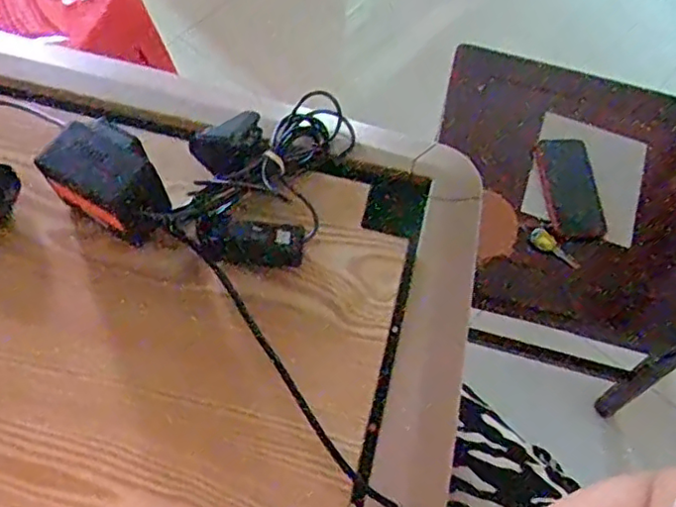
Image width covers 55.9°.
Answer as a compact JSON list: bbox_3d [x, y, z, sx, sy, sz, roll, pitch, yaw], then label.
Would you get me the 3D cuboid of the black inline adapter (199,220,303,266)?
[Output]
[{"bbox_3d":[-0.064,-0.007,0.487,0.074,0.018,0.030,1,64,-2],"label":"black inline adapter"}]

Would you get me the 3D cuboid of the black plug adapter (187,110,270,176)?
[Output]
[{"bbox_3d":[-0.080,-0.089,0.499,0.065,0.027,0.042,-40,72,-19],"label":"black plug adapter"}]

